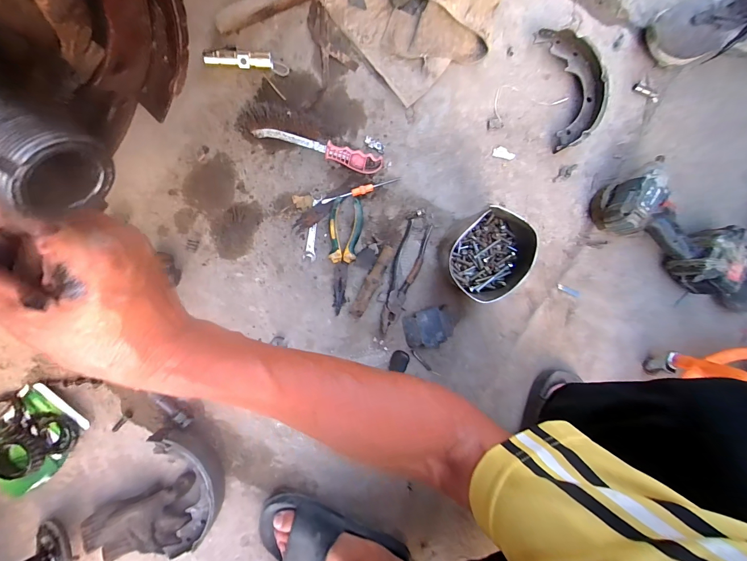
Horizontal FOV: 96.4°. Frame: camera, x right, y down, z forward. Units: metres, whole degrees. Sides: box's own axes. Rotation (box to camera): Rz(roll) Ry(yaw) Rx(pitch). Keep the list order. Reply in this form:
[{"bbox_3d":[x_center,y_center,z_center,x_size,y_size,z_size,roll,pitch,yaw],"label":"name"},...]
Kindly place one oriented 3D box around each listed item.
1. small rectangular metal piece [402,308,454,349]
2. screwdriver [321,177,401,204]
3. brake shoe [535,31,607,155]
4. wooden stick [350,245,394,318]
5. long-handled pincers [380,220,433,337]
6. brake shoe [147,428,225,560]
[{"bbox_3d":[0.097,0.084,0.583,0.083,0.030,0.070,-14,94,-5],"label":"small rectangular metal piece"},{"bbox_3d":[-0.020,-0.153,0.567,0.139,0.014,0.013,-19,95,-5],"label":"screwdriver"},{"bbox_3d":[0.342,-0.334,0.576,0.100,0.044,0.202,-17,95,-5],"label":"brake shoe"},{"bbox_3d":[-0.001,0.001,0.567,0.023,0.017,0.130,30,90,-7],"label":"wooden stick"},{"bbox_3d":[0.047,-0.006,0.577,0.048,0.024,0.198,22,91,-7],"label":"long-handled pincers"},{"bbox_3d":[-0.298,0.339,0.543,0.093,0.044,0.204,-6,94,-6],"label":"brake shoe"}]

